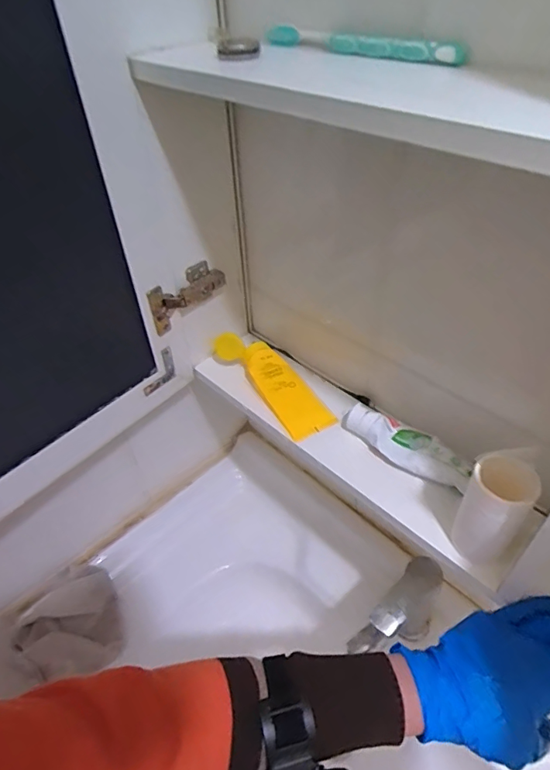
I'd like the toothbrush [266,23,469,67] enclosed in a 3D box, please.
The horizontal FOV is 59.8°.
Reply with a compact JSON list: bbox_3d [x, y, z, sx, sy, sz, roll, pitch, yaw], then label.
[{"bbox_3d":[0.063,-0.262,0.369,0.181,0.016,0.011,33,54,32],"label":"toothbrush"}]

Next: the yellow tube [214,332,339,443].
[{"bbox_3d":[-0.001,-0.003,0.607,0.062,0.032,0.179,-33,65,-27],"label":"yellow tube"}]

